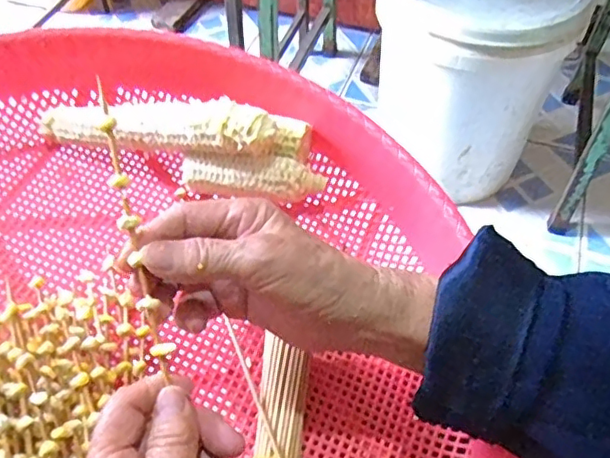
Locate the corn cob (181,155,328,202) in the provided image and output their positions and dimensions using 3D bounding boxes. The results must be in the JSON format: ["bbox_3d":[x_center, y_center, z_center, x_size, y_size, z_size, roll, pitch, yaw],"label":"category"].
[{"bbox_3d":[-0.040,-0.042,0.430,0.098,0.026,0.029,5,49,3],"label":"corn cob"}]

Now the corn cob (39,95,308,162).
[{"bbox_3d":[-0.098,-0.073,0.422,0.197,0.036,0.039,4,49,2],"label":"corn cob"}]

